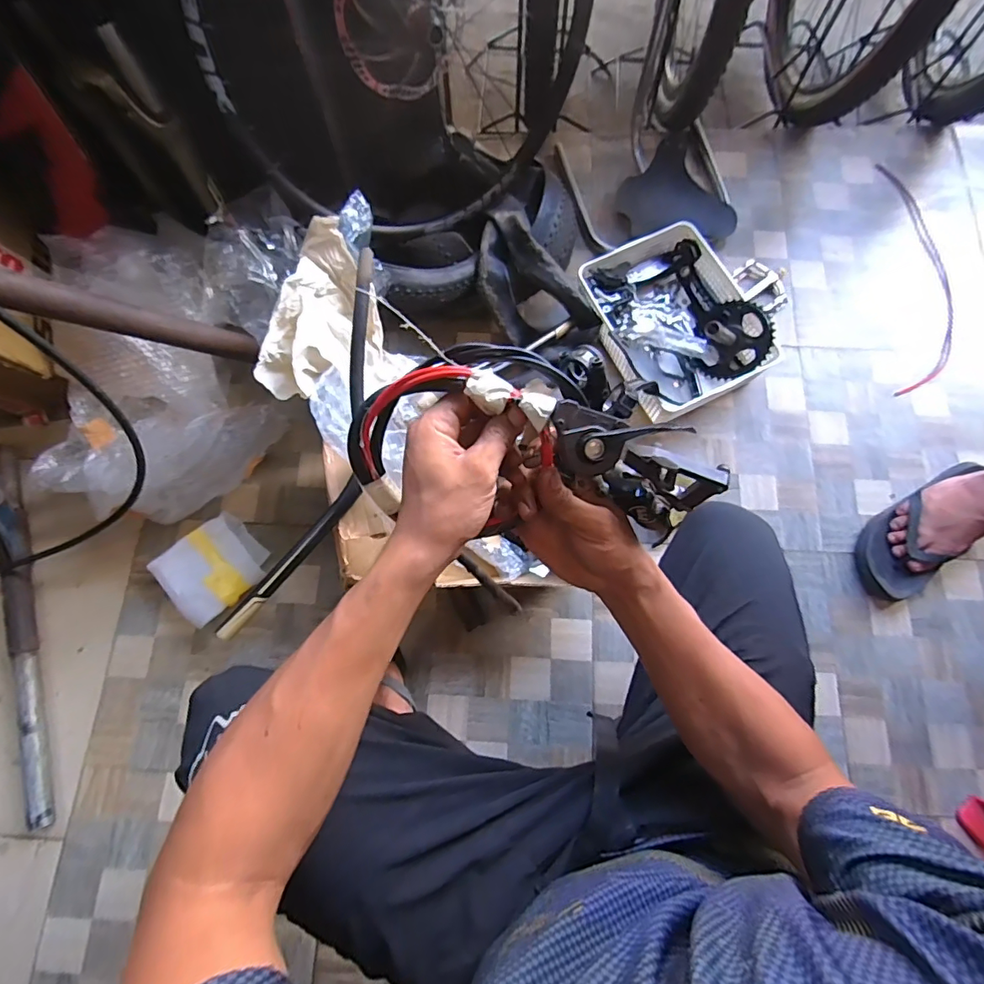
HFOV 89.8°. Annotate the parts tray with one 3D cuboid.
[{"bbox_3d":[0.329,-0.315,0.924,0.263,0.094,0.331,-26,77,-6],"label":"parts tray"}]

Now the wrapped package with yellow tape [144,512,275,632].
[{"bbox_3d":[-0.452,0.124,0.803,0.140,0.060,0.151,42,79,11],"label":"wrapped package with yellow tape"}]

